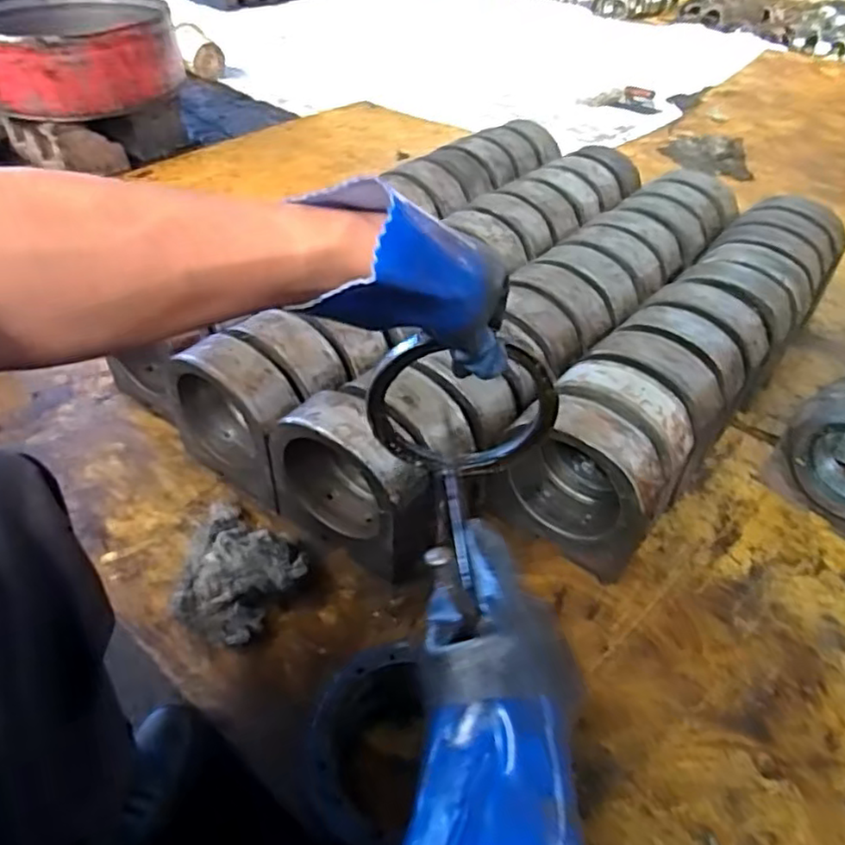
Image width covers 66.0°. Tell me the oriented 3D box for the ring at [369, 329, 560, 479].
[{"bbox_3d":[0.034,-0.010,0.551,0.157,0.144,0.017,2,42,-2],"label":"ring"}]

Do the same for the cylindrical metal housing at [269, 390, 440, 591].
[{"bbox_3d":[-0.107,0.086,0.932,0.226,0.249,0.100,26,48,23],"label":"cylindrical metal housing"}]

